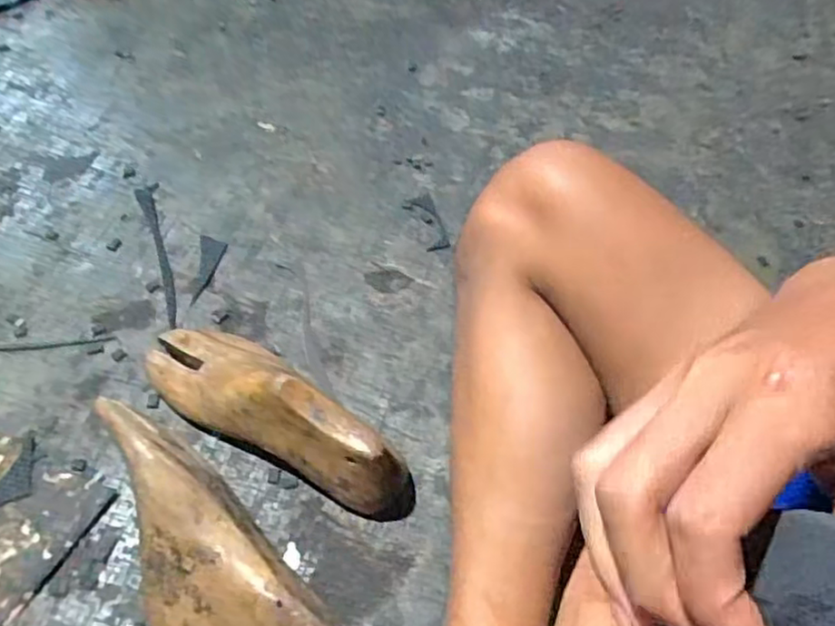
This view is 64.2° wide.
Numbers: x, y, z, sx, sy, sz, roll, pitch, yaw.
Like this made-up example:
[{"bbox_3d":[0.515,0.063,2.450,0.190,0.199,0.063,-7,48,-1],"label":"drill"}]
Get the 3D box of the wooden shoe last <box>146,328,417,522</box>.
[{"bbox_3d":[-0.110,0.068,0.530,0.258,0.082,0.085,25,58,13],"label":"wooden shoe last"}]

